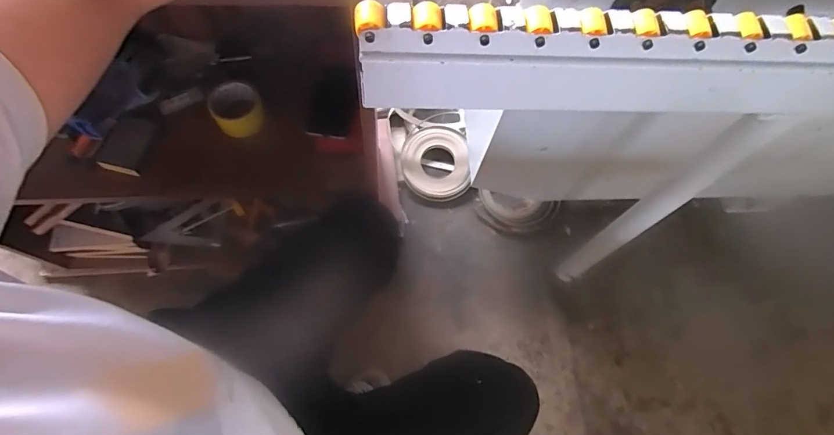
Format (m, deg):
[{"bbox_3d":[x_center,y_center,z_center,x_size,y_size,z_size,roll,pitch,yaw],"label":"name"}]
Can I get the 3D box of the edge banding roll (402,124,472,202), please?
[{"bbox_3d":[0.059,-0.165,1.303,0.205,0.053,0.222,1,71,-2],"label":"edge banding roll"}]

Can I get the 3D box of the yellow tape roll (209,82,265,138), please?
[{"bbox_3d":[-0.323,-0.197,0.770,0.077,0.056,0.083,1,71,-2],"label":"yellow tape roll"}]

